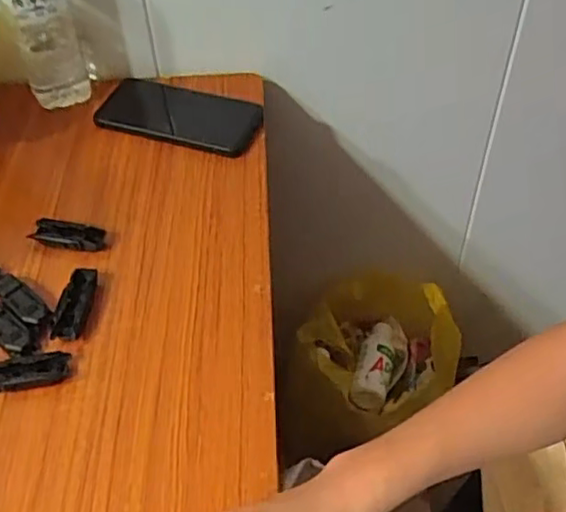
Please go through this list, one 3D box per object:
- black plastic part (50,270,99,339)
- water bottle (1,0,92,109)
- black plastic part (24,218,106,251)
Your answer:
[{"bbox_3d":[-0.163,0.038,0.502,0.024,0.012,0.064,3,48,2],"label":"black plastic part"},{"bbox_3d":[-0.243,-0.253,0.631,0.066,0.202,0.071,-18,51,-17],"label":"water bottle"},{"bbox_3d":[-0.184,-0.019,0.551,0.064,0.017,0.024,9,48,7],"label":"black plastic part"}]

